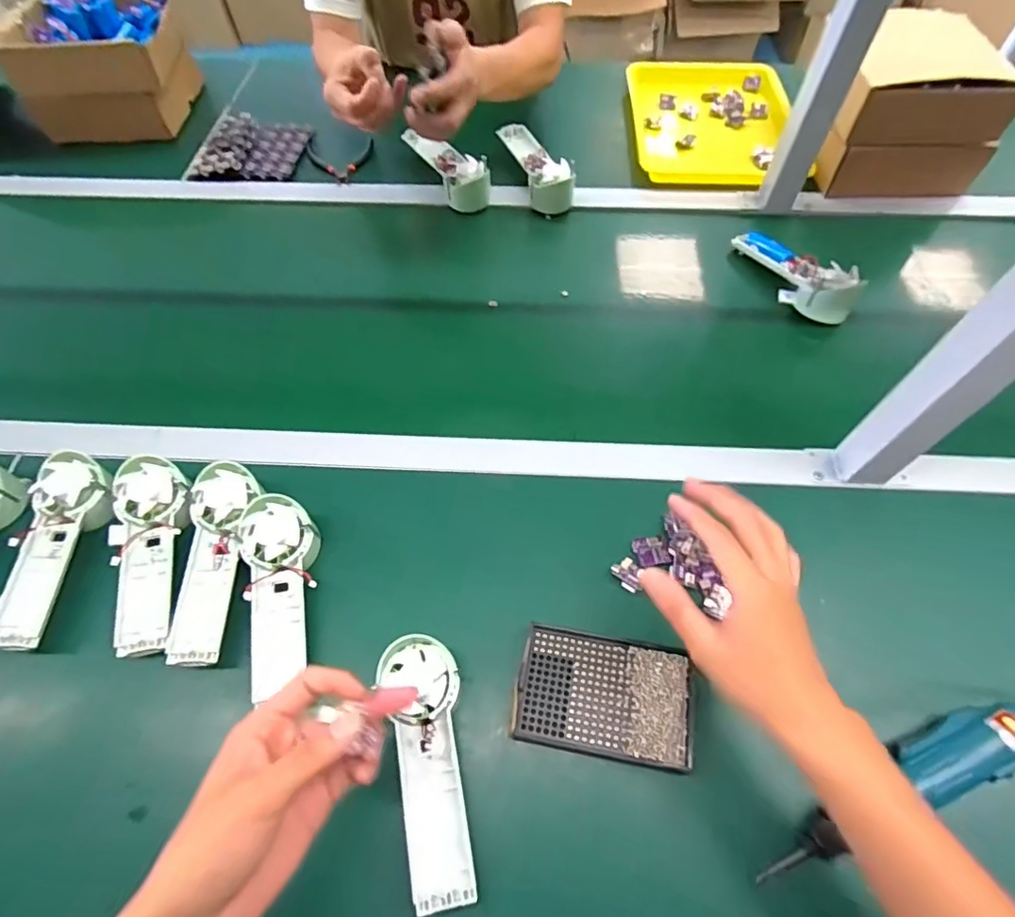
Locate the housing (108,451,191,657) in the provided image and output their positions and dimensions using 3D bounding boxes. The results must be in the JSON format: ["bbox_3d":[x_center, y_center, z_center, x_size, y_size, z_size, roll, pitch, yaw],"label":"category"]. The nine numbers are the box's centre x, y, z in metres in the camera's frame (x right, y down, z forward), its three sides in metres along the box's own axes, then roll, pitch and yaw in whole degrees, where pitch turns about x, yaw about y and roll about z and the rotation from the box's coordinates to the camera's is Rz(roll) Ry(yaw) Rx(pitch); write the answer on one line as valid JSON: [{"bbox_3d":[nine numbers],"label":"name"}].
[{"bbox_3d":[-0.336,0.086,0.504,0.078,0.032,0.180,-5,76,-2],"label":"housing"}]

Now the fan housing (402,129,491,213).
[{"bbox_3d":[-0.089,-0.428,0.797,0.060,0.049,0.167,-31,64,-16],"label":"fan housing"}]

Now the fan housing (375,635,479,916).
[{"bbox_3d":[-0.056,0.224,0.406,0.057,0.027,0.178,-13,60,-6],"label":"fan housing"}]

